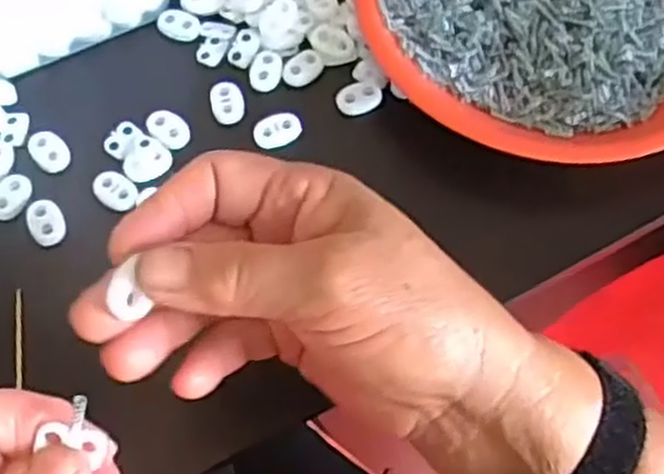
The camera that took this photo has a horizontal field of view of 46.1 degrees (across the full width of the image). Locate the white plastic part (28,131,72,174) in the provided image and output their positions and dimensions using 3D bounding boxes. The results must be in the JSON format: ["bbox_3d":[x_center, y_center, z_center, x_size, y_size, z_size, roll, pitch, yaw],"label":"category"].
[{"bbox_3d":[-0.135,-0.041,0.372,0.016,0.005,0.023,-34,70,-15],"label":"white plastic part"}]

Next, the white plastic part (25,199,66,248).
[{"bbox_3d":[-0.130,-0.007,0.354,0.015,0.004,0.025,-25,68,-11],"label":"white plastic part"}]

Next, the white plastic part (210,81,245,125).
[{"bbox_3d":[-0.051,-0.066,0.383,0.016,0.005,0.022,-10,66,-5],"label":"white plastic part"}]

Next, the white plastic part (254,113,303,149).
[{"bbox_3d":[-0.026,-0.052,0.375,0.023,0.004,0.018,-17,67,-8],"label":"white plastic part"}]

